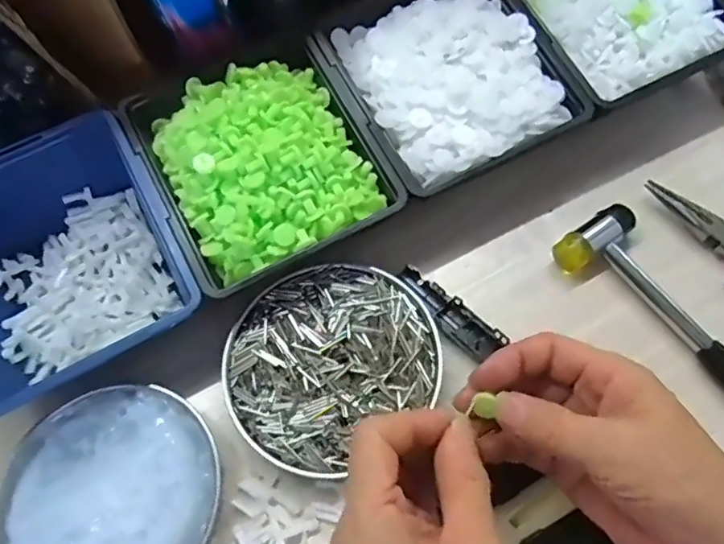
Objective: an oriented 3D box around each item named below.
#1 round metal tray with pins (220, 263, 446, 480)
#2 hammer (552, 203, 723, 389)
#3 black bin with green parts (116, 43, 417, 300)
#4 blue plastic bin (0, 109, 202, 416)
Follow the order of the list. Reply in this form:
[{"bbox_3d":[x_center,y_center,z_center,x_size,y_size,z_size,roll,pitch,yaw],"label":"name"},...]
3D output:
[{"bbox_3d":[-0.021,0.054,0.362,0.131,0.015,0.118,-36,72,-12],"label":"round metal tray with pins"},{"bbox_3d":[0.221,0.062,0.347,0.054,0.023,0.249,-31,66,-11],"label":"hammer"},{"bbox_3d":[-0.069,-0.079,0.387,0.143,0.050,0.162,-27,65,-10],"label":"black bin with green parts"},{"bbox_3d":[-0.199,-0.011,0.388,0.147,0.073,0.179,-27,65,-10],"label":"blue plastic bin"}]

